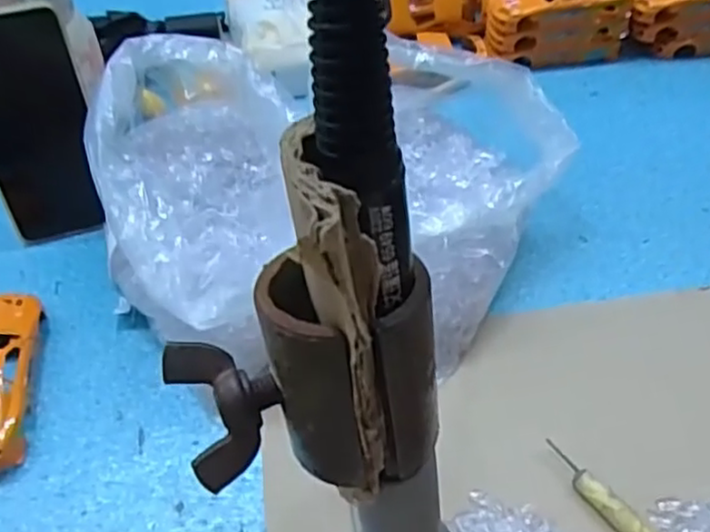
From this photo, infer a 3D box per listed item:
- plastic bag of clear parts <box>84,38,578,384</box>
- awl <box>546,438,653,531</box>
[{"bbox_3d":[-0.007,-0.056,0.468,0.309,0.110,0.238,-2,47,0],"label":"plastic bag of clear parts"},{"bbox_3d":[0.137,0.129,0.373,0.013,0.010,0.088,-28,54,-22],"label":"awl"}]

